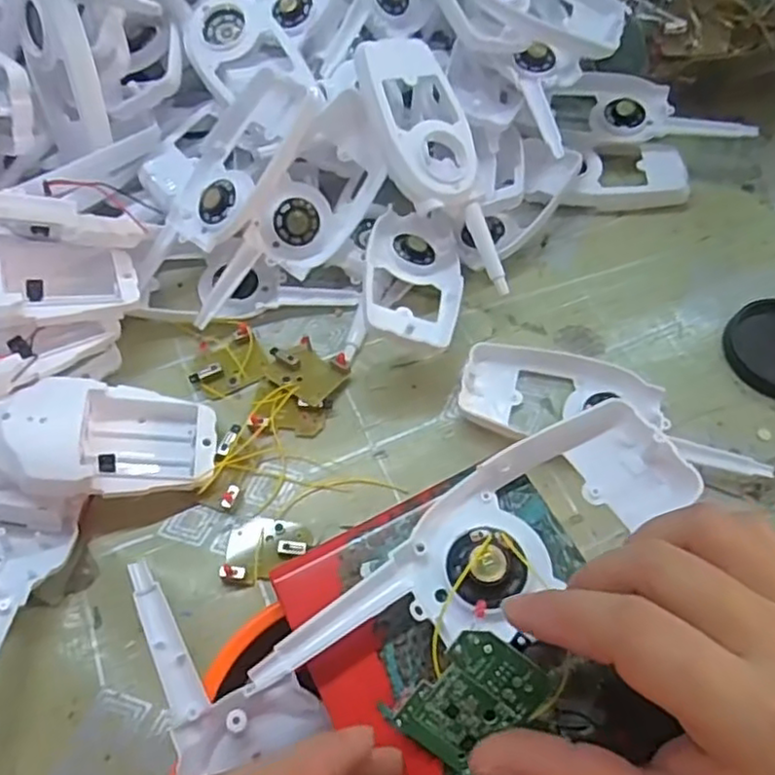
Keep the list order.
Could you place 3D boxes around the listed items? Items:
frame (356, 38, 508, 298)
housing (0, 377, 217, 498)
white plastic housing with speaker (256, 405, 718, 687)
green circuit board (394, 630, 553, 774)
[{"bbox_3d":[0.032,-0.133,0.392,0.061,0.018,0.161,-26,90,-14],"label":"frame"},{"bbox_3d":[-0.147,0.027,0.345,0.106,0.027,0.062,11,53,-32],"label":"housing"},{"bbox_3d":[0.034,0.058,0.237,0.166,0.023,0.051,-28,64,-13],"label":"white plastic housing with speaker"},{"bbox_3d":[0.027,0.100,0.209,0.033,0.004,0.042,38,92,1],"label":"green circuit board"}]

